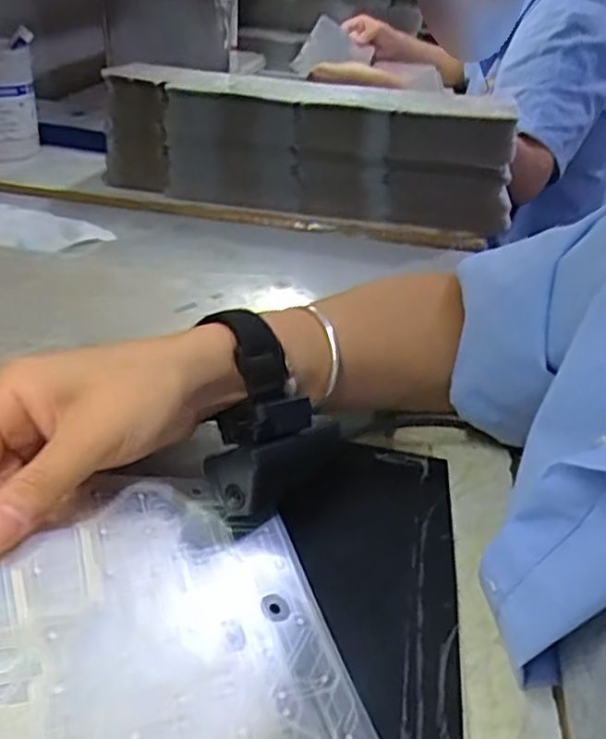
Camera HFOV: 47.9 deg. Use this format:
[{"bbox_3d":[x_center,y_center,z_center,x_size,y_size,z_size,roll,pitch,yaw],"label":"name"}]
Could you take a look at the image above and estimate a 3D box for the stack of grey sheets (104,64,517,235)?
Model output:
[{"bbox_3d":[0.005,-0.238,0.718,0.416,0.114,0.130,11,33,9],"label":"stack of grey sheets"}]

